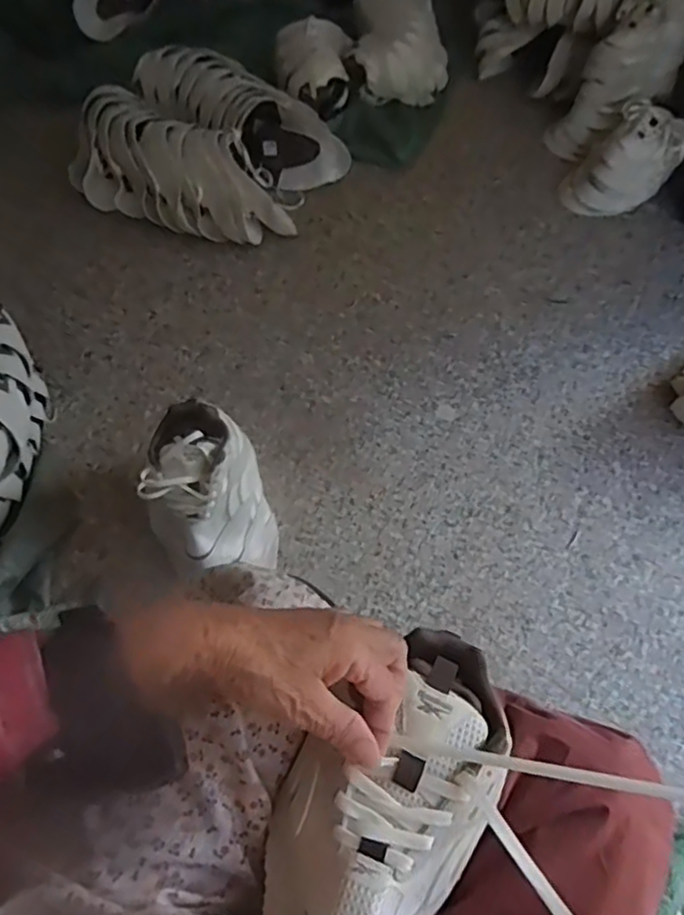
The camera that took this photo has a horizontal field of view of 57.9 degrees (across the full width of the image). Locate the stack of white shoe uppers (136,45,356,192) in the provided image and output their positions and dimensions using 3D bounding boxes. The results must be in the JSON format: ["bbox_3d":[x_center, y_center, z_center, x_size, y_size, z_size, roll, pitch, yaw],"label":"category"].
[{"bbox_3d":[-0.194,-0.668,1.229,0.438,0.132,0.168,31,66,13],"label":"stack of white shoe uppers"}]

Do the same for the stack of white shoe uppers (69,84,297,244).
[{"bbox_3d":[-0.298,-0.524,1.147,0.424,0.135,0.228,31,66,12],"label":"stack of white shoe uppers"}]

